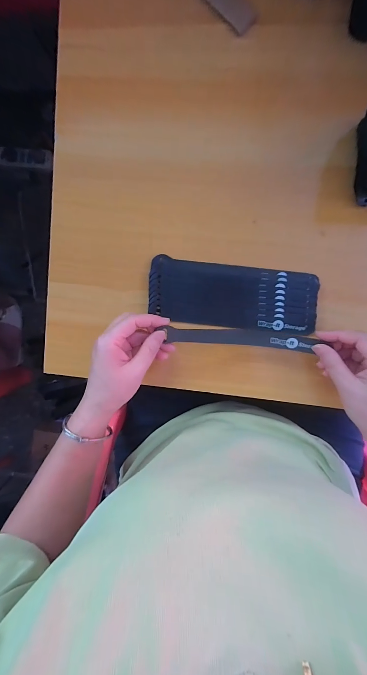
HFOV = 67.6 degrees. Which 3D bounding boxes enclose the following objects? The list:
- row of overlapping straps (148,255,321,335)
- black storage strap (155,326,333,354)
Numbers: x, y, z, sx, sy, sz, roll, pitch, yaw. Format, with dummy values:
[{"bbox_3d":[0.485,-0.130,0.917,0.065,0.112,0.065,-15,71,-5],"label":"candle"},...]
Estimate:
[{"bbox_3d":[0.059,-0.050,0.336,0.198,0.013,0.076,8,96,5],"label":"row of overlapping straps"},{"bbox_3d":[0.065,0.001,0.324,0.175,0.013,0.020,4,91,9],"label":"black storage strap"}]

